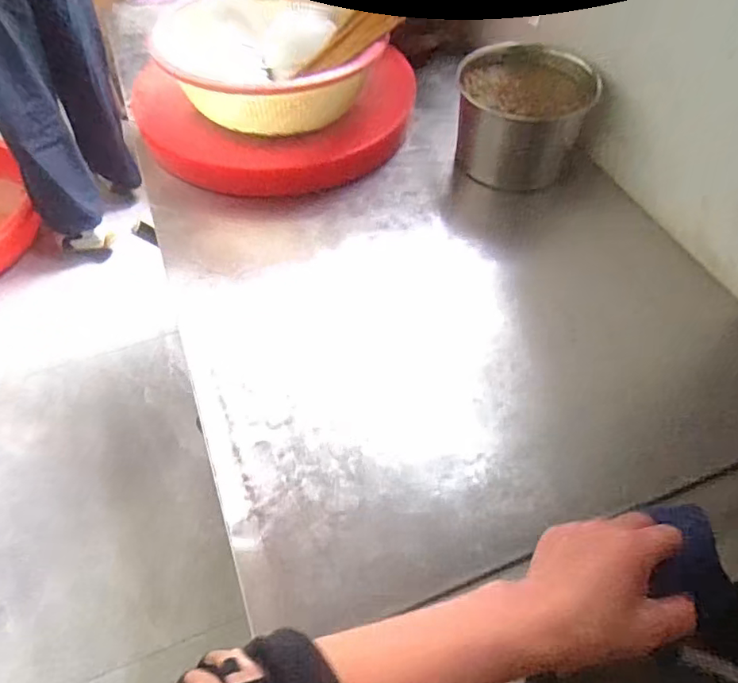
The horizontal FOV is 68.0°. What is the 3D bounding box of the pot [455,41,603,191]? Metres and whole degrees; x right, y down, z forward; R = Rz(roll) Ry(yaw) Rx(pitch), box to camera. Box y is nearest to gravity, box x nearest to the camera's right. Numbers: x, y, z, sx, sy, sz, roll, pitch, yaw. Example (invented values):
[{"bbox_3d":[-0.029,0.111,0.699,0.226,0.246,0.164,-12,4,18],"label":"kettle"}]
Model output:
[{"bbox_3d":[0.205,-0.308,0.743,0.167,0.115,0.154,0,55,0],"label":"pot"}]

